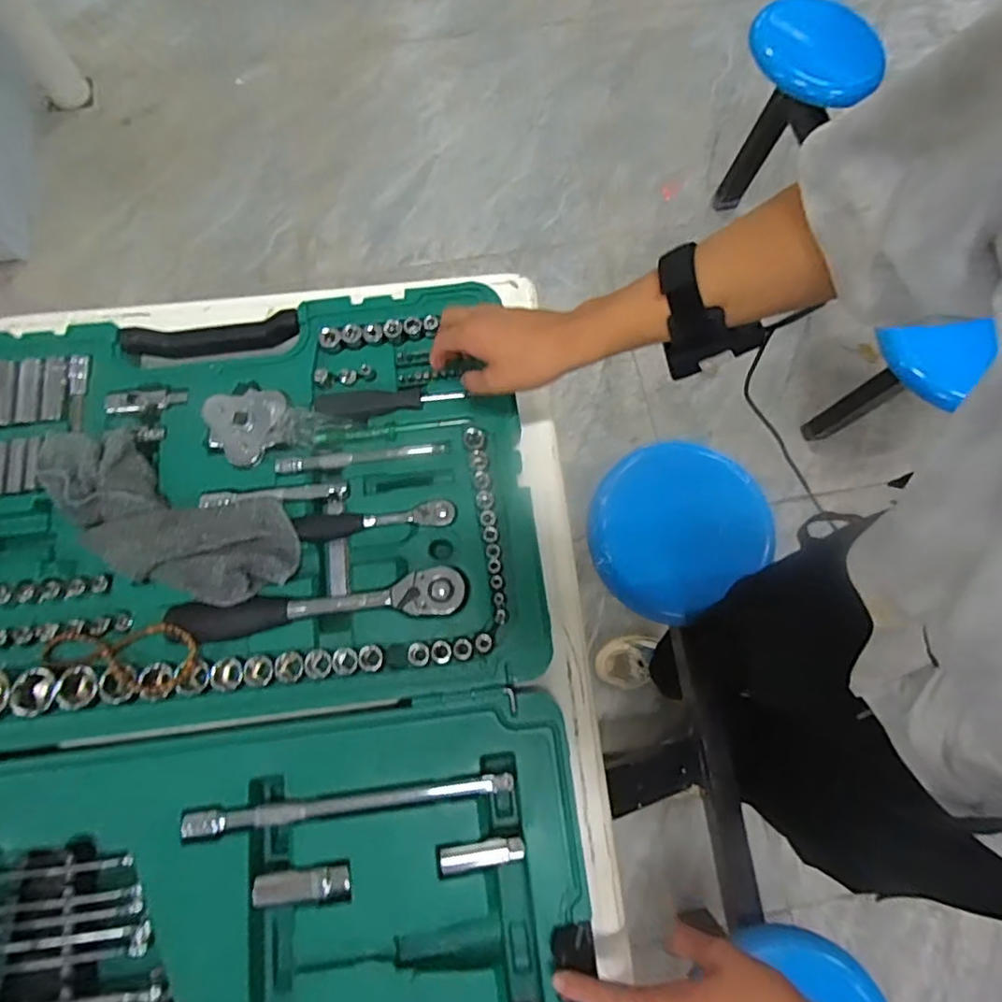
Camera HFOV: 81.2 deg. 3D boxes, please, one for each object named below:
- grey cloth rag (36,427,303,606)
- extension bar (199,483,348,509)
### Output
[{"bbox_3d":[-0.293,0.011,0.497,0.246,0.027,0.101,25,77,6],"label":"grey cloth rag"},{"bbox_3d":[-0.200,-0.006,0.513,0.126,0.011,0.016,-6,76,-2],"label":"extension bar"}]

